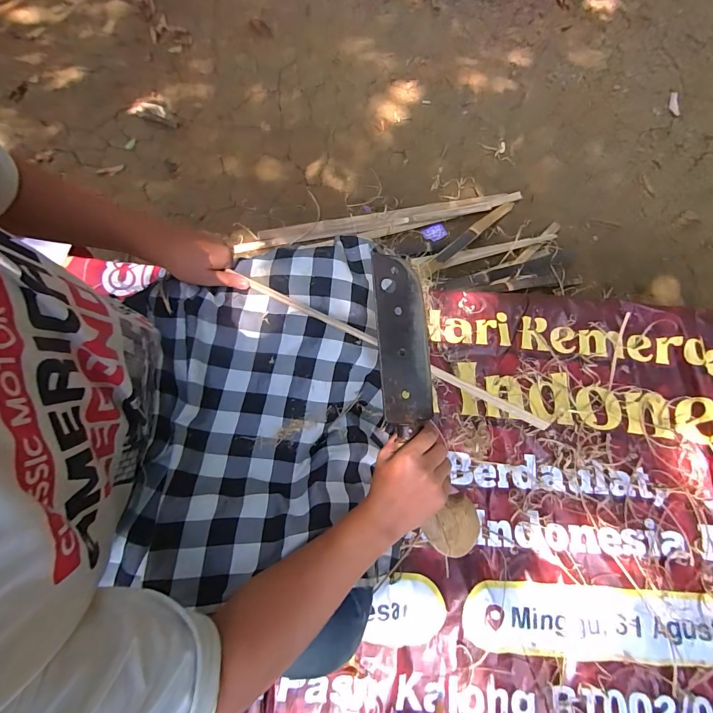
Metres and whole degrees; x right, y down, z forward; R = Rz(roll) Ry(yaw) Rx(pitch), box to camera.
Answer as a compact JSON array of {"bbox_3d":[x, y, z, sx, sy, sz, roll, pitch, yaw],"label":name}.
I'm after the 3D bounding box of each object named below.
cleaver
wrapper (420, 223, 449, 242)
[{"bbox_3d":[0.073,0.053,0.453,0.077,0.020,0.369,-12,84,-4],"label":"cleaver"},{"bbox_3d":[0.274,-0.431,1.282,0.089,0.014,0.054,-23,78,-6],"label":"wrapper"}]

